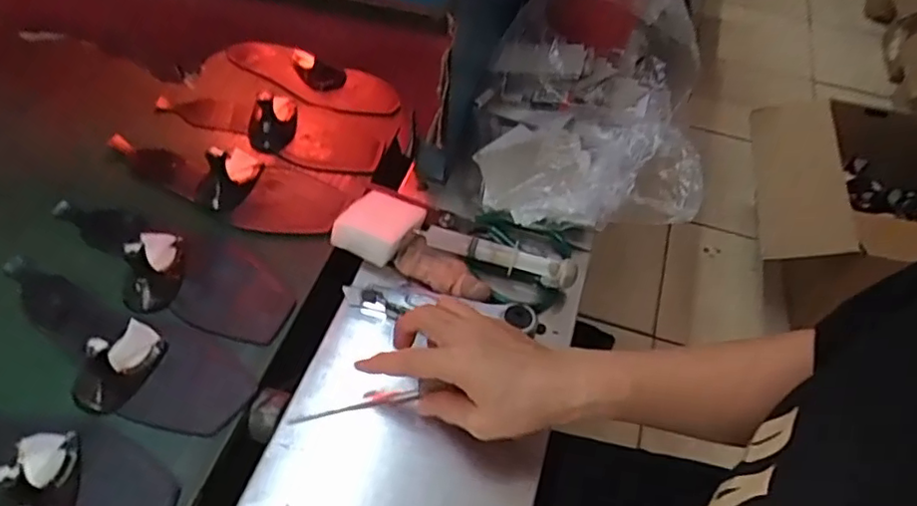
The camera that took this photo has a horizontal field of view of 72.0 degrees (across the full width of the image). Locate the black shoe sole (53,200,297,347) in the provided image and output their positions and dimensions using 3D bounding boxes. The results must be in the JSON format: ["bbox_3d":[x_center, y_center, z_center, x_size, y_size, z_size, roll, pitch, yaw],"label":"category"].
[{"bbox_3d":[-0.268,0.003,0.559,0.258,0.049,0.094,14,52,8],"label":"black shoe sole"}]

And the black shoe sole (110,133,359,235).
[{"bbox_3d":[-0.235,-0.087,0.626,0.253,0.041,0.082,21,53,14],"label":"black shoe sole"}]

